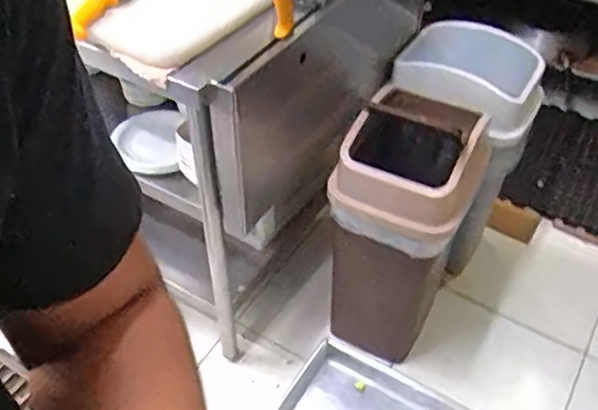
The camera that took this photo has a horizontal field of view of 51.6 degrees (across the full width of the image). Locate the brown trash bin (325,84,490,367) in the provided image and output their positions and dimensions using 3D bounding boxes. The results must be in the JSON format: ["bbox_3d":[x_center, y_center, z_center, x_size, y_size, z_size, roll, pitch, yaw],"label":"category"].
[{"bbox_3d":[0.229,0.017,1.365,0.258,0.598,0.333,19,48,18],"label":"brown trash bin"}]

